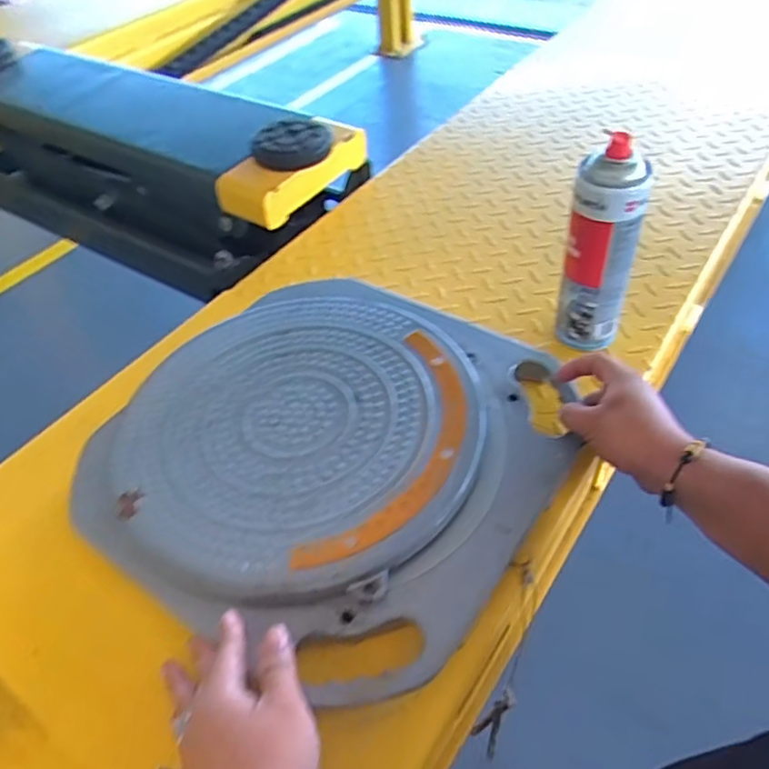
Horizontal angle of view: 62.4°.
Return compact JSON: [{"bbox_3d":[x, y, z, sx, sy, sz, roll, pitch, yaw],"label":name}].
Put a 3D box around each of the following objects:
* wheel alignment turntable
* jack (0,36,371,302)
[{"bbox_3d":[-0.044,0.049,0.583,0.370,0.050,0.381,25,54,26],"label":"wheel alignment turntable"},{"bbox_3d":[-0.468,-0.382,1.122,0.900,0.242,0.297,19,51,22],"label":"jack"}]

